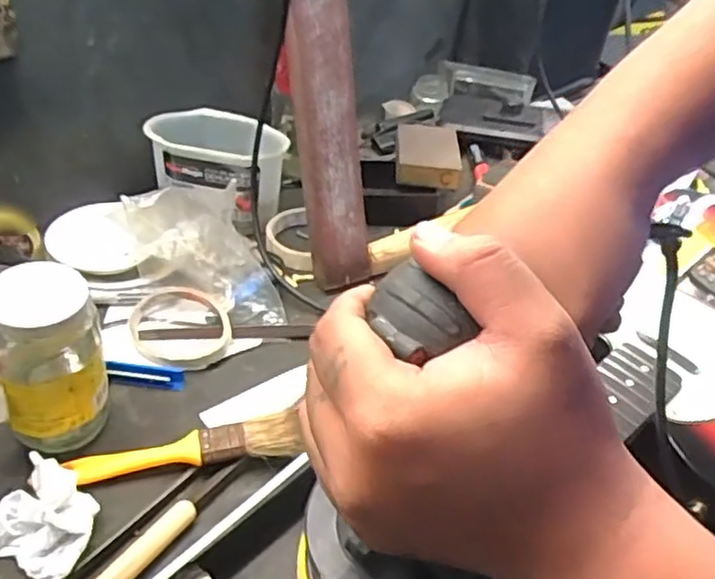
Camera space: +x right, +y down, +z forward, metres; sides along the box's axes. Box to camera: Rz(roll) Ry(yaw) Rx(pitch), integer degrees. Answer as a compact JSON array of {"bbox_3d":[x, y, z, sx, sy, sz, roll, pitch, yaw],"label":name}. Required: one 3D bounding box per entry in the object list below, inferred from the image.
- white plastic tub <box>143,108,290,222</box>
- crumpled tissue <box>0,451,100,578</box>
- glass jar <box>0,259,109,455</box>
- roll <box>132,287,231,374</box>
[{"bbox_3d":[-0.144,-0.137,0.696,0.140,0.074,0.083,11,41,4],"label":"white plastic tub"},{"bbox_3d":[-0.201,0.151,0.434,0.064,0.031,0.057,21,43,15],"label":"crumpled tissue"},{"bbox_3d":[-0.213,0.059,0.461,0.073,0.150,0.058,-17,47,-25],"label":"glass jar"},{"bbox_3d":[-0.155,0.031,0.582,0.077,0.021,0.092,-25,50,-31],"label":"roll"}]

